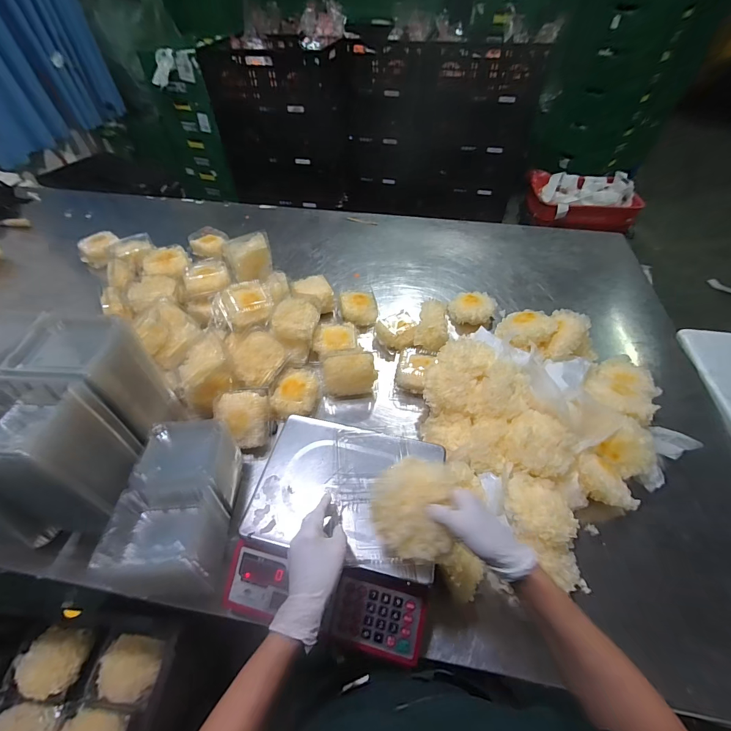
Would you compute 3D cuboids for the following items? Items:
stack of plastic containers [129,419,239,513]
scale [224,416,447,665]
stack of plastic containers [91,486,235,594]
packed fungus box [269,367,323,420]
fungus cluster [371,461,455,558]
[{"bbox_3d":[-0.302,0.181,0.616,0.130,0.115,0.146,-5,51,-4],"label":"stack of plastic containers"},{"bbox_3d":[-0.037,0.257,0.572,0.294,0.089,0.300,10,52,9],"label":"scale"},{"bbox_3d":[-0.297,0.268,0.546,0.146,0.133,0.131,-3,51,-2],"label":"stack of plastic containers"},{"bbox_3d":[-0.154,0.056,0.801,0.108,0.065,0.134,-2,51,-1],"label":"packed fungus box"},{"bbox_3d":[0.055,0.172,0.425,0.091,0.052,0.100,7,51,6],"label":"fungus cluster"}]

